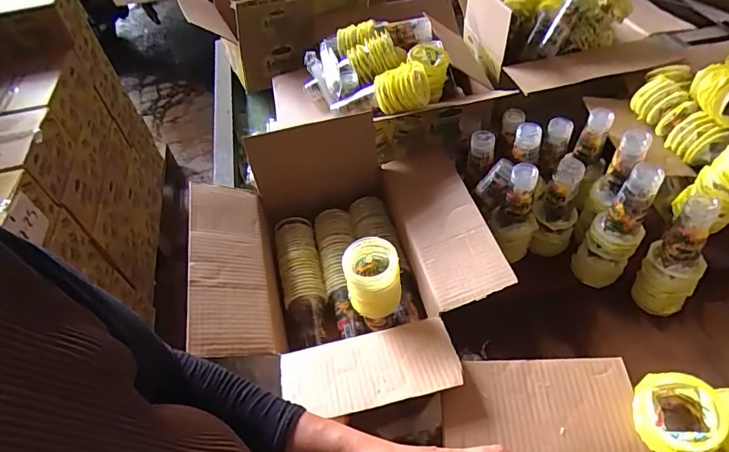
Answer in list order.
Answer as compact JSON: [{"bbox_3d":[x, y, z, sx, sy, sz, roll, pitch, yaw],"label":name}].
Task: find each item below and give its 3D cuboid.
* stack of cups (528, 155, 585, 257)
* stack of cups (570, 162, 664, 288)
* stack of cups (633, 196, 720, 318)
[{"bbox_3d":[0.337,-0.030,0.803,0.077,0.184,0.091,18,55,20],"label":"stack of cups"},{"bbox_3d":[0.409,0.006,0.740,0.080,0.236,0.064,26,57,25],"label":"stack of cups"},{"bbox_3d":[0.490,0.053,0.710,0.081,0.203,0.067,36,62,30],"label":"stack of cups"}]

